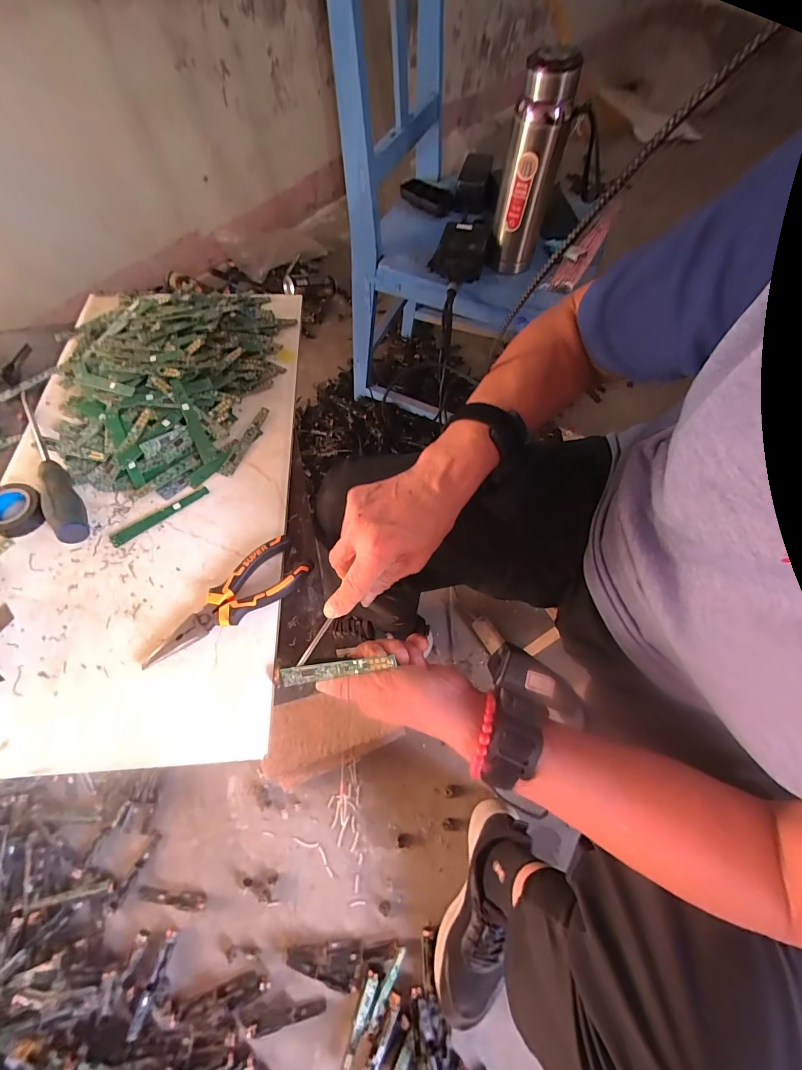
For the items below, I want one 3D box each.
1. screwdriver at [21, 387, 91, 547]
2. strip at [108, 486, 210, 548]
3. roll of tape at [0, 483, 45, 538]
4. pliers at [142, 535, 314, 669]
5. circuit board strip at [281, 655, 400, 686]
[{"bbox_3d":[-0.376,-0.086,0.415,0.025,0.028,0.241,-32,68,-17],"label":"screwdriver"},{"bbox_3d":[-0.248,-0.022,0.407,0.100,0.004,0.013,-38,70,-20],"label":"strip"},{"bbox_3d":[-0.383,-0.026,0.390,0.050,0.022,0.050,1,62,-2],"label":"roll of tape"},{"bbox_3d":[-0.150,0.062,0.348,0.051,0.012,0.148,42,68,18],"label":"pliers"},{"bbox_3d":[-0.053,0.110,0.322,0.095,0.004,0.014,-11,86,11],"label":"circuit board strip"}]

